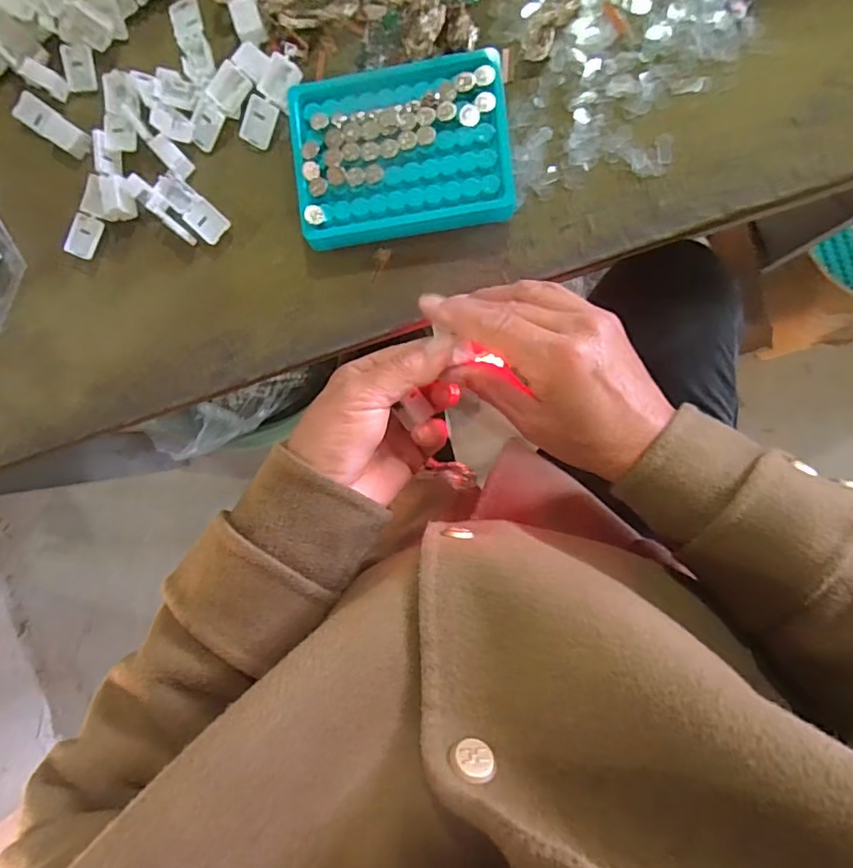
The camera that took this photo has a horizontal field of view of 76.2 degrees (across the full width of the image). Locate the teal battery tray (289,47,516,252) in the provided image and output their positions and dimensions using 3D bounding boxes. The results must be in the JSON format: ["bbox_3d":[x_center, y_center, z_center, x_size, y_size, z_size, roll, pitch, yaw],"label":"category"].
[{"bbox_3d":[-0.016,-0.174,0.333,0.128,0.020,0.101,-8,98,6],"label":"teal battery tray"}]

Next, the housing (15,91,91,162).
[{"bbox_3d":[-0.254,-0.209,0.368,0.059,0.006,0.019,34,100,0],"label":"housing"}]

